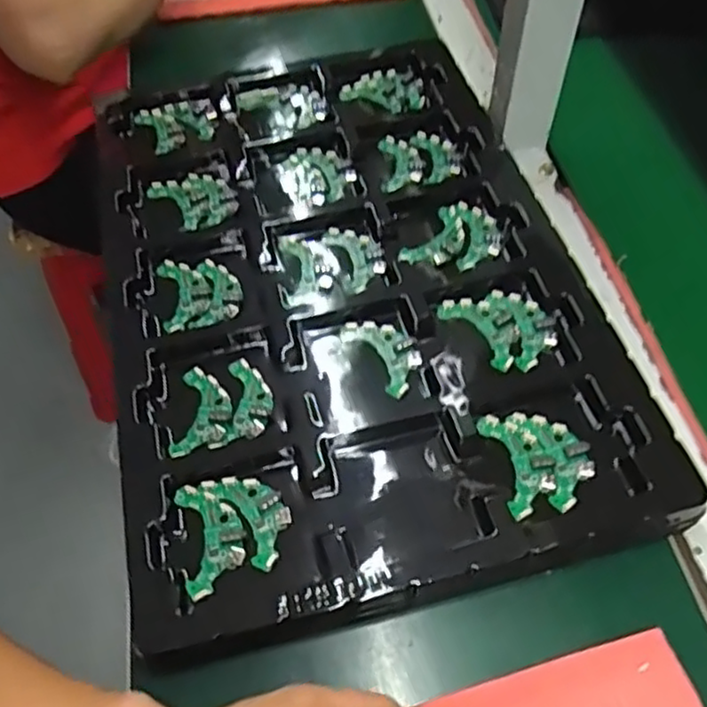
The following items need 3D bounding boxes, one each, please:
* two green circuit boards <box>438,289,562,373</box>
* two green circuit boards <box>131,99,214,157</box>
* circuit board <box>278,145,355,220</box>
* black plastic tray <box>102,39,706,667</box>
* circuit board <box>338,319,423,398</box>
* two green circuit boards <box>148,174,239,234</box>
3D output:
[{"bbox_3d":[0.097,-0.020,0.448,0.052,0.007,0.067,-33,62,-20],"label":"two green circuit boards"},{"bbox_3d":[-0.144,-0.187,0.570,0.057,0.011,0.054,-22,59,-14],"label":"two green circuit boards"},{"bbox_3d":[-0.028,-0.135,0.526,0.053,0.004,0.064,-15,57,-10],"label":"circuit board"},{"bbox_3d":[-0.010,-0.056,0.476,0.301,0.030,0.450,-11,57,-7],"label":"black plastic tray"},{"bbox_3d":[0.020,-0.002,0.438,0.034,0.005,0.061,-31,61,-19],"label":"circuit board"},{"bbox_3d":[-0.119,-0.113,0.520,0.056,0.010,0.054,-21,59,-13],"label":"two green circuit boards"}]

